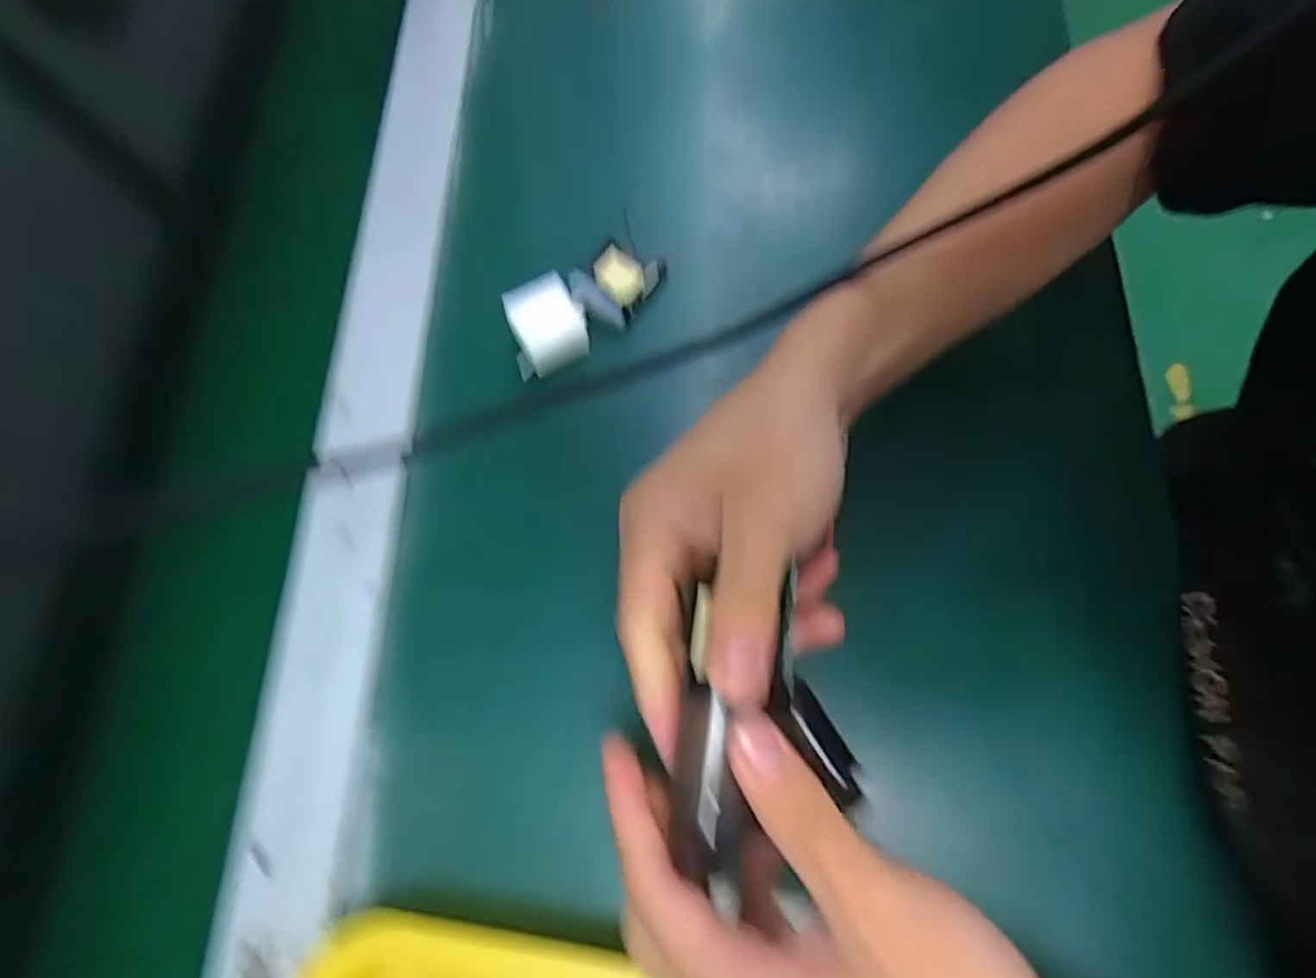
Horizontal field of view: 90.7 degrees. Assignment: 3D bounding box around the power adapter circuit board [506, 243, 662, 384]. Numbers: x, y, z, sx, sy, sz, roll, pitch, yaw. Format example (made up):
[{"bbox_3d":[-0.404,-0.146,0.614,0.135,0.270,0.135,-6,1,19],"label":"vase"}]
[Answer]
[{"bbox_3d":[-0.041,-0.105,0.364,0.098,0.027,0.042,-35,74,-9],"label":"power adapter circuit board"}]

